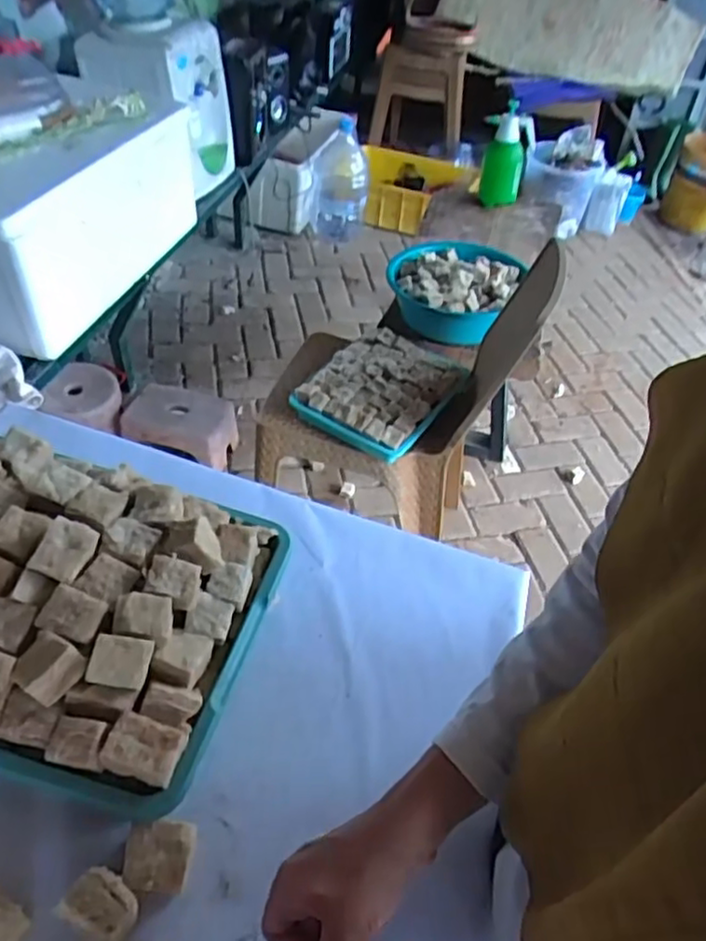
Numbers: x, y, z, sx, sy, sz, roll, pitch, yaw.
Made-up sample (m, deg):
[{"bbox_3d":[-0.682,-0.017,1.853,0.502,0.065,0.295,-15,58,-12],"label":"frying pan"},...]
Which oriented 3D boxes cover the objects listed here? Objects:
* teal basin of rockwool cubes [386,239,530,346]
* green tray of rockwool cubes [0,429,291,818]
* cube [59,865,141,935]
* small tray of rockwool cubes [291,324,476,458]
[{"bbox_3d":[0.248,-0.456,1.687,0.322,0.114,0.395,18,46,13],"label":"teal basin of rockwool cubes"},{"bbox_3d":[-0.247,0.085,0.532,0.333,0.079,0.260,13,45,8],"label":"green tray of rockwool cubes"},{"bbox_3d":[-0.155,0.274,0.423,0.041,0.032,0.031,21,47,15],"label":"cube"},{"bbox_3d":[0.071,-0.176,1.440,0.261,0.073,0.338,27,49,21],"label":"small tray of rockwool cubes"}]

